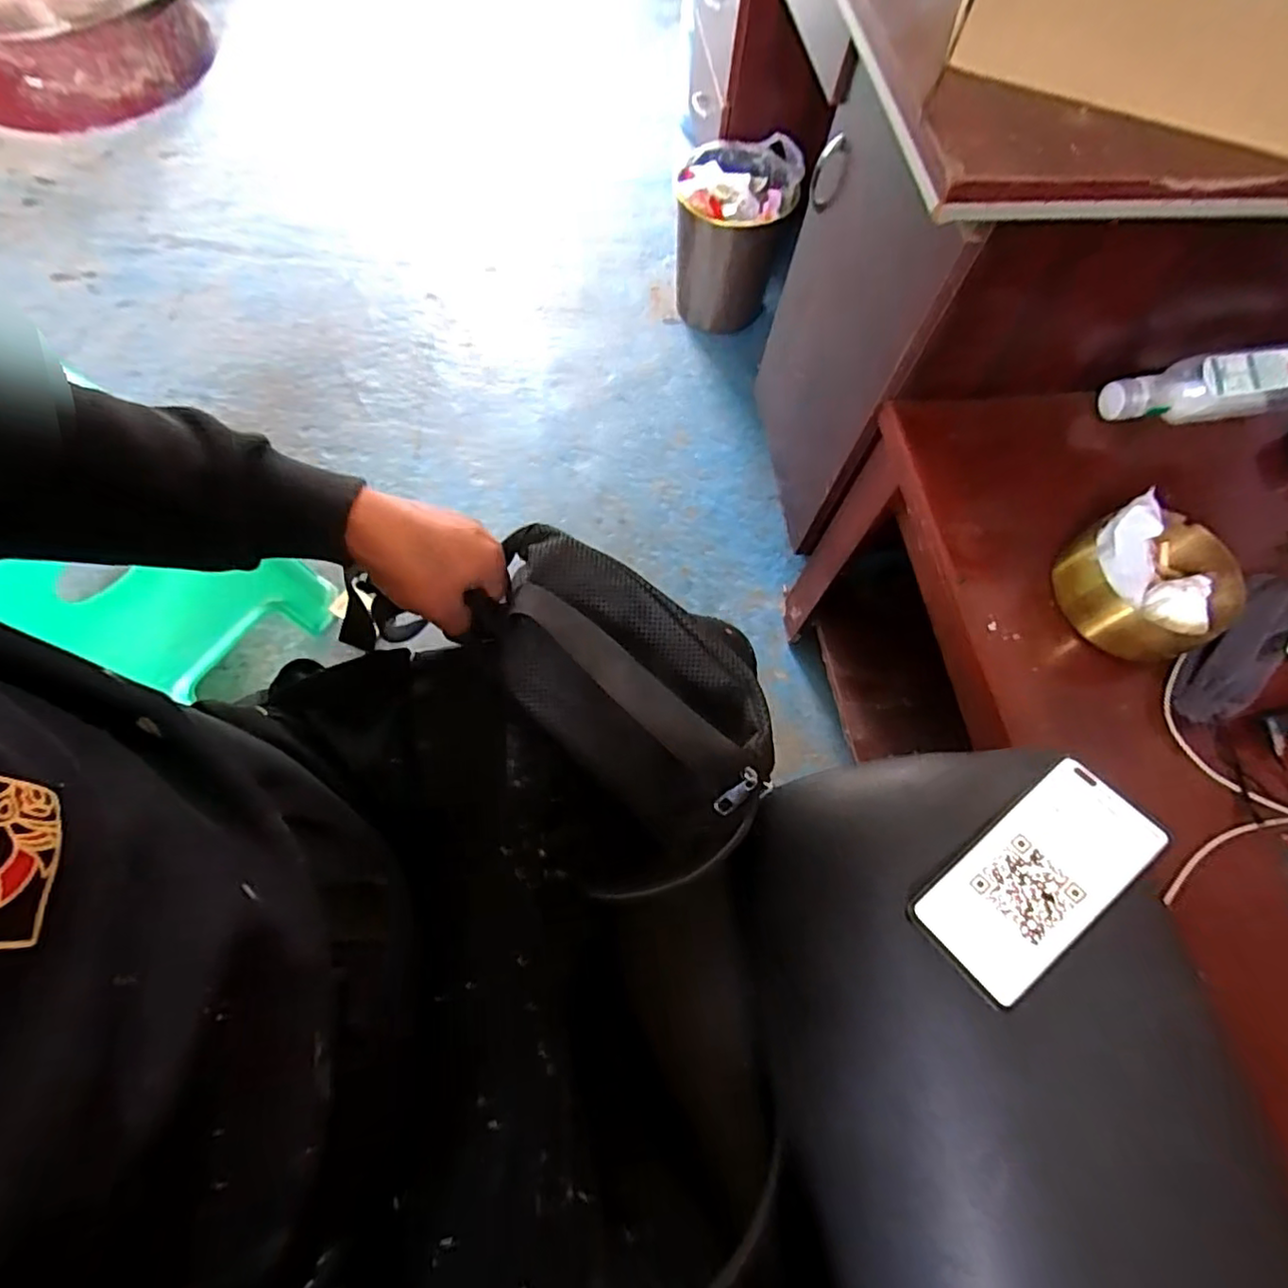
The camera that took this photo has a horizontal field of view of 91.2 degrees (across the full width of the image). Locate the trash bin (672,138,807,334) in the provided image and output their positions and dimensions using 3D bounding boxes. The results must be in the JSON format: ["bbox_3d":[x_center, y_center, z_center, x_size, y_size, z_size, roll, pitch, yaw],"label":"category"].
[{"bbox_3d":[0.179,-0.832,1.297,0.222,0.265,0.239,13,67,3],"label":"trash bin"}]

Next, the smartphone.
[{"bbox_3d":[0.257,0.150,0.413,0.160,0.005,0.076,-40,65,-7],"label":"smartphone"}]

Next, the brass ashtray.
[{"bbox_3d":[0.465,-0.056,0.585,0.132,0.051,0.132,1,67,-2],"label":"brass ashtray"}]

